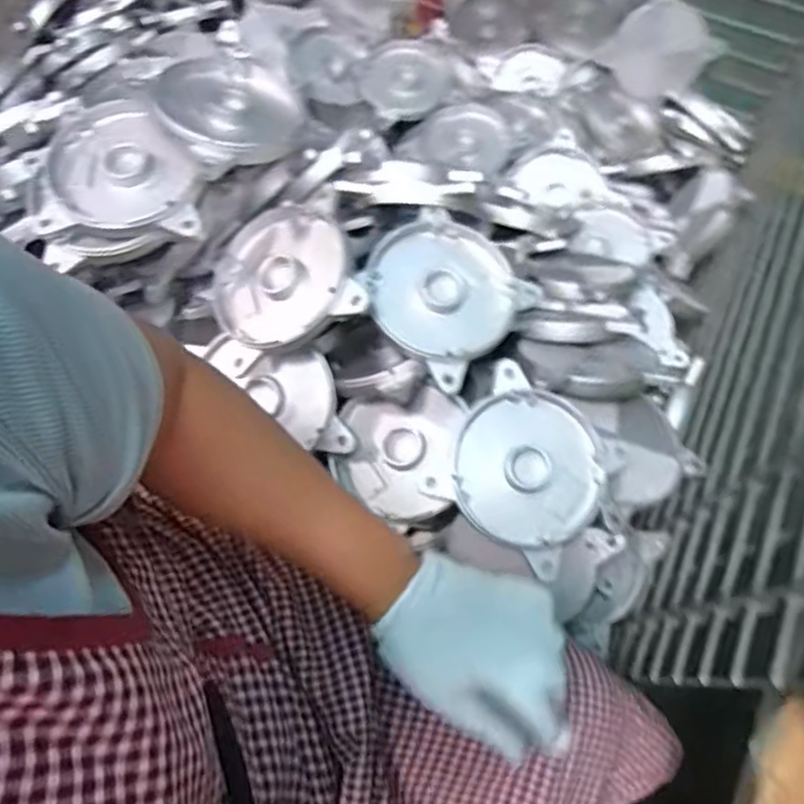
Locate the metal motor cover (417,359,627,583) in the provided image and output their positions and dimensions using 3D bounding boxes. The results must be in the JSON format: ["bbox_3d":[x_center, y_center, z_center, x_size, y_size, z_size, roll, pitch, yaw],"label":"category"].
[{"bbox_3d":[0.112,0.058,0.625,0.141,0.041,0.141,33,71,12],"label":"metal motor cover"}]

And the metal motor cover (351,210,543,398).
[{"bbox_3d":[0.038,-0.104,0.655,0.140,0.033,0.143,39,72,14],"label":"metal motor cover"}]

